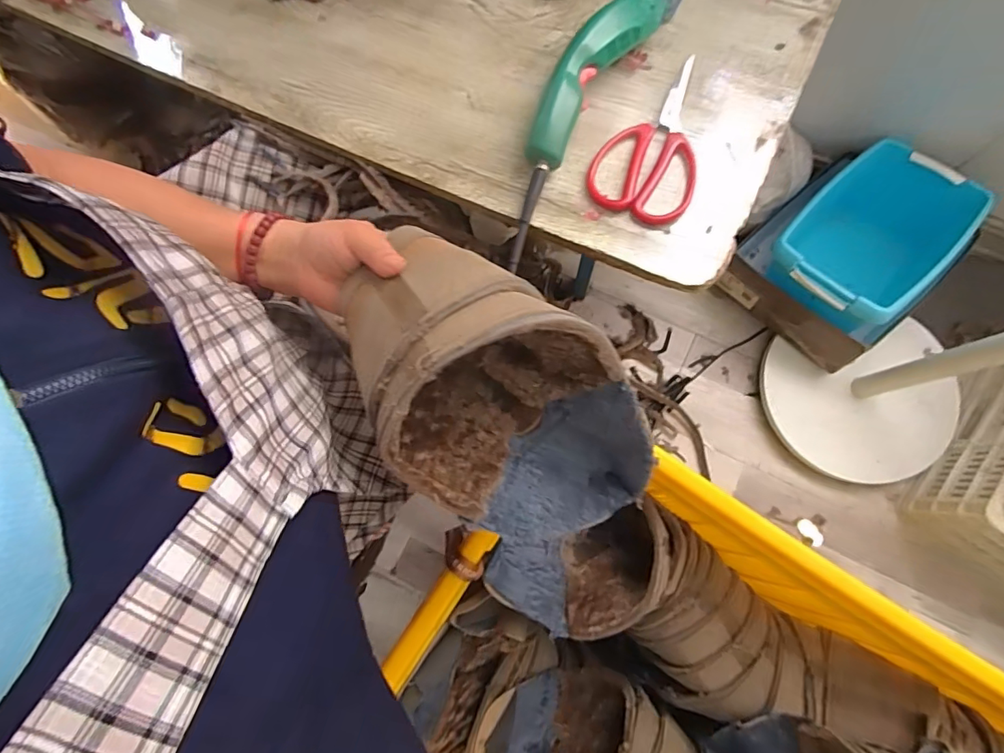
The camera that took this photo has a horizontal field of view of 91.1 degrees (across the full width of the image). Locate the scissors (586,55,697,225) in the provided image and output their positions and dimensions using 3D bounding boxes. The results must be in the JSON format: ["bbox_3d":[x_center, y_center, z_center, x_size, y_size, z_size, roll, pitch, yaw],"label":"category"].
[{"bbox_3d":[0.149,-0.235,0.473,0.094,0.014,0.182,19,79,5],"label":"scissors"}]

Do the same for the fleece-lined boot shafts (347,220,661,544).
[{"bbox_3d":[-0.010,0.022,0.362,0.254,0.158,0.146,37,81,9],"label":"fleece-lined boot shafts"}]

